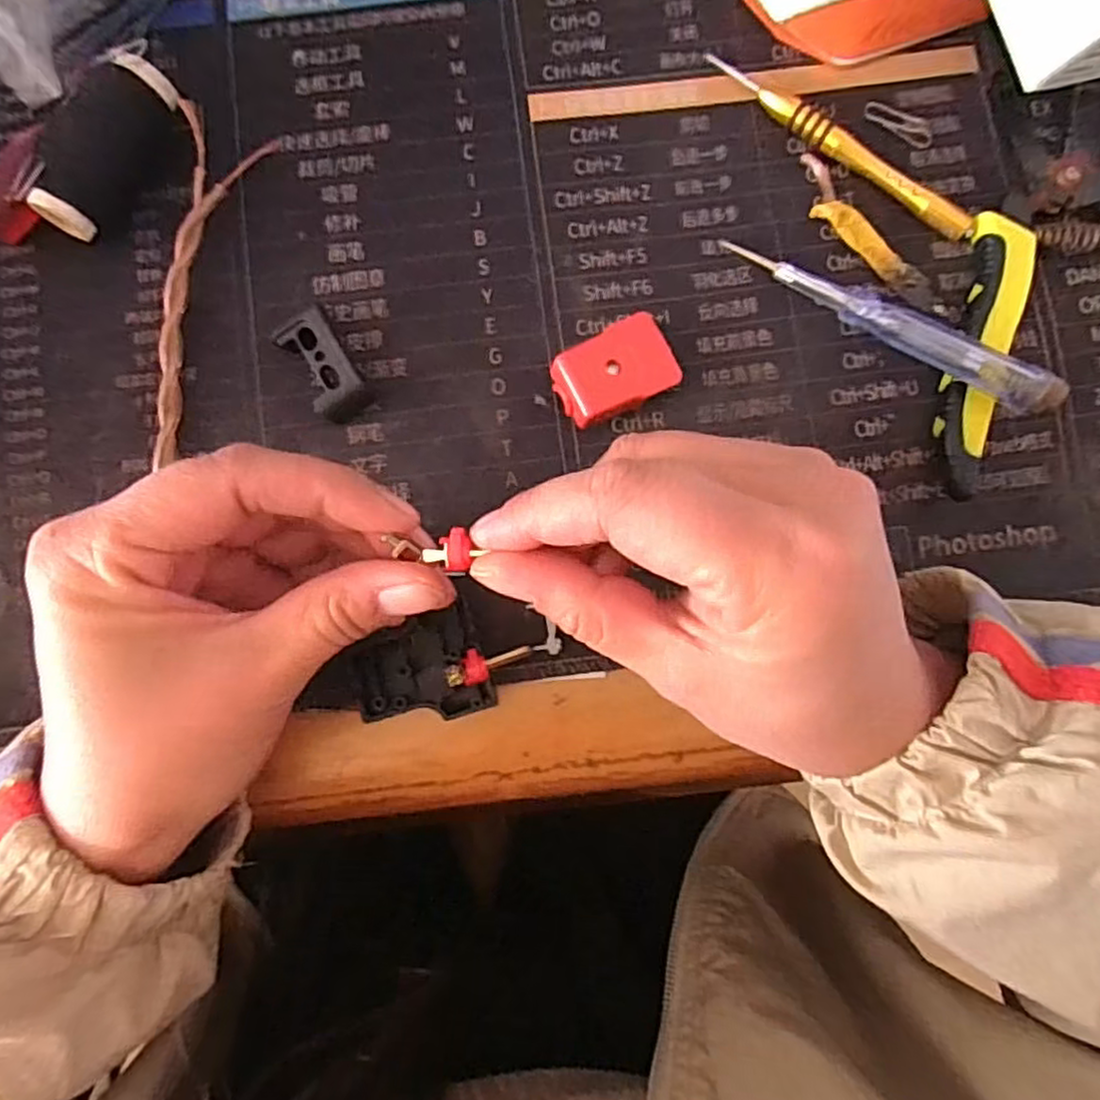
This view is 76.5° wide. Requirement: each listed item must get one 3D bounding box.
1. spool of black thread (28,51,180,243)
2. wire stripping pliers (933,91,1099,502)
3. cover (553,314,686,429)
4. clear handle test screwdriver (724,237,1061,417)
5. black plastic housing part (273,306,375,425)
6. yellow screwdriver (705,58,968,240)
[{"bbox_3d":[-0.156,-0.141,0.245,0.023,0.021,0.064,30,86,1],"label":"spool of black thread"},{"bbox_3d":[0.194,-0.089,0.249,0.113,0.015,0.135,0,87,-1],"label":"wire stripping pliers"},{"bbox_3d":[0.023,-0.063,0.248,0.043,0.013,0.029,-30,88,-3],"label":"cover"},{"bbox_3d":[0.117,-0.082,0.244,0.121,0.010,0.016,33,86,15],"label":"clear handle test screwdriver"},{"bbox_3d":[-0.080,-0.064,0.248,0.019,0.012,0.037,-33,88,-3],"label":"black plastic housing part"},{"bbox_3d":[0.107,-0.151,0.258,0.114,0.011,0.012,39,87,1],"label":"yellow screwdriver"}]

